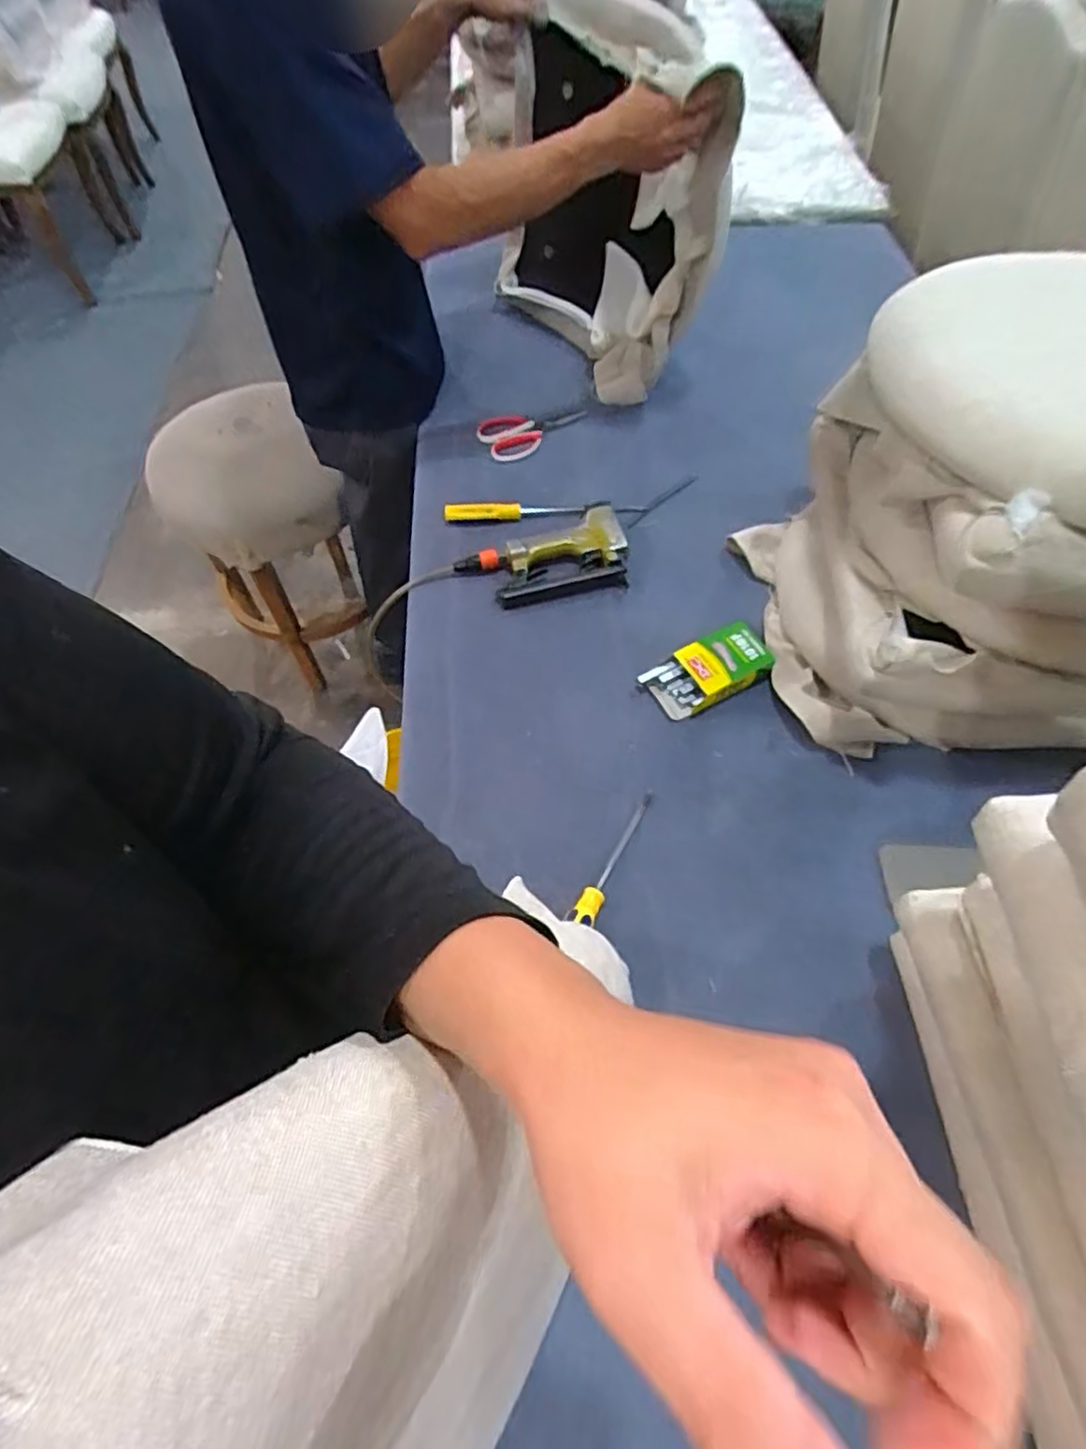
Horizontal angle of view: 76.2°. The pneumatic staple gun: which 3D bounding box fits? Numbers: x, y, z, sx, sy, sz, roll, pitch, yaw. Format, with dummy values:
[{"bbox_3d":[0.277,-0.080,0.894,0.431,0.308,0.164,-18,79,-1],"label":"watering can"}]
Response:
[{"bbox_3d":[0.013,-0.229,0.983,0.243,0.045,0.135,-20,61,-12],"label":"pneumatic staple gun"}]

